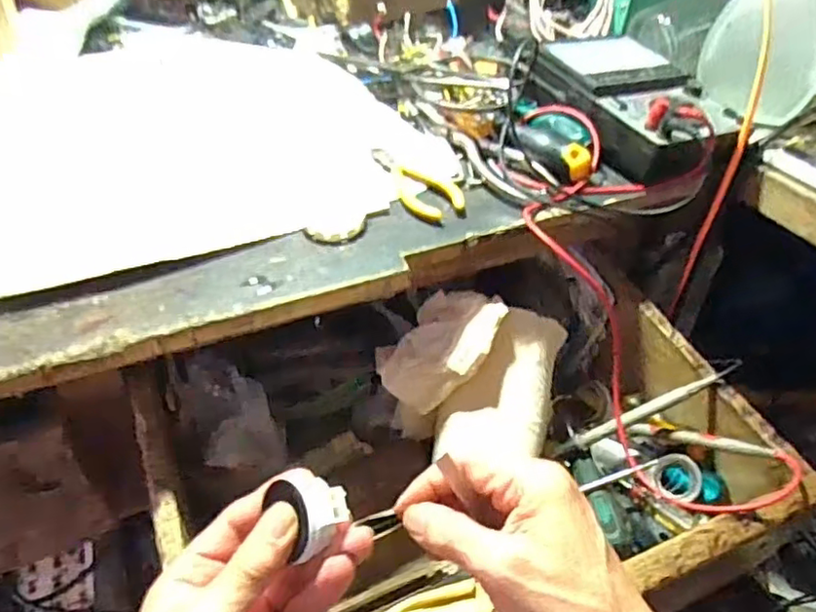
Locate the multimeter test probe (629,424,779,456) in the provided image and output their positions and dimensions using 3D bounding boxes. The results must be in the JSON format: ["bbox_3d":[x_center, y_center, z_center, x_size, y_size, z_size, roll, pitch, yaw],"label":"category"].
[{"bbox_3d":[0.212,0.096,0.456,0.014,0.008,0.105,-34,21,-34],"label":"multimeter test probe"}]

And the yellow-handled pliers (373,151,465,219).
[{"bbox_3d":[0.000,-0.095,0.468,0.035,0.010,0.098,-28,51,-31],"label":"yellow-handled pliers"}]

